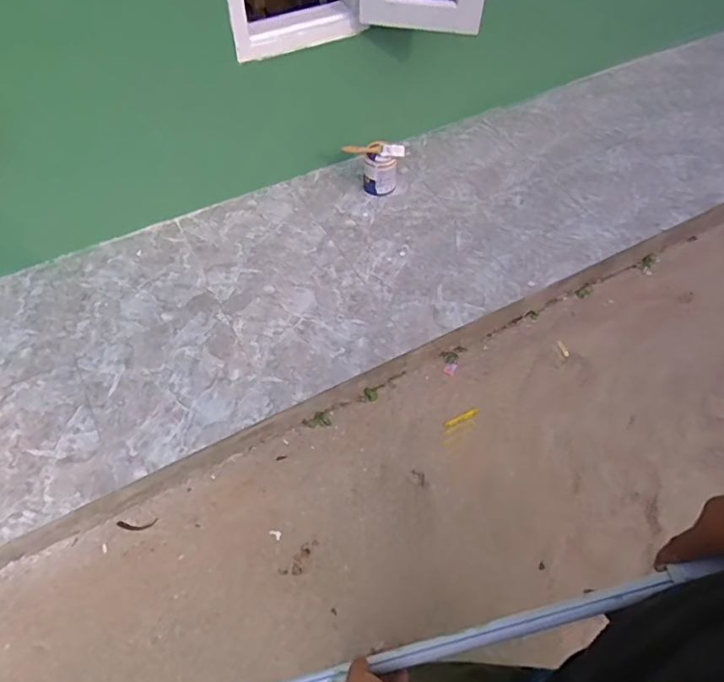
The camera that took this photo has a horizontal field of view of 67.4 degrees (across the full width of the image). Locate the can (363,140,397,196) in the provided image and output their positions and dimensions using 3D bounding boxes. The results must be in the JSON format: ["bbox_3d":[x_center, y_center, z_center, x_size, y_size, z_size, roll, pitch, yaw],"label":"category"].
[{"bbox_3d":[0.061,-0.563,1.761,0.106,0.160,0.106,2,56,-2],"label":"can"}]

